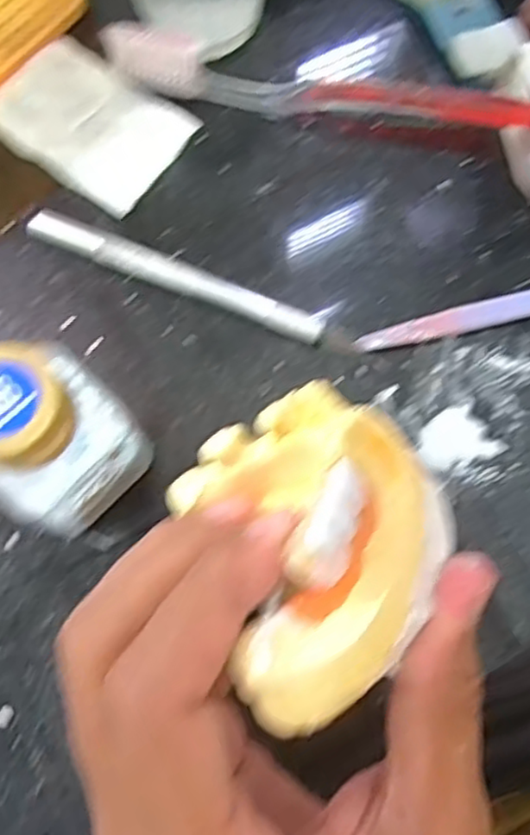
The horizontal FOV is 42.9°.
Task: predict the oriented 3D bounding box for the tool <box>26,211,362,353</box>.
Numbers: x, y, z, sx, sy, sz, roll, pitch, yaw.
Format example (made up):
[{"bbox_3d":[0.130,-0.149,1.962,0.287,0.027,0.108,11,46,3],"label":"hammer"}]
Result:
[{"bbox_3d":[-0.027,-0.049,0.248,0.128,0.009,0.010,22,76,7],"label":"tool"}]

